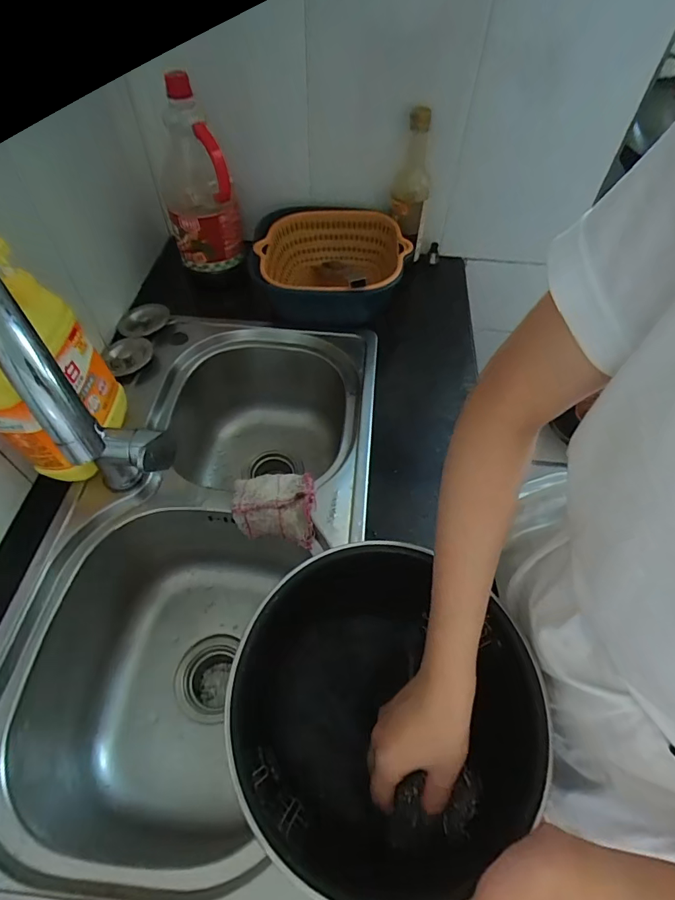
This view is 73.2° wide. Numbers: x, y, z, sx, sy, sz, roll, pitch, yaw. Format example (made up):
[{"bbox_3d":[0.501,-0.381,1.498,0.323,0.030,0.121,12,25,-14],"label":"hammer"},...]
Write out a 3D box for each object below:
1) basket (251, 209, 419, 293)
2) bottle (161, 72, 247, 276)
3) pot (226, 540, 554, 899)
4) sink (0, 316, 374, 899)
[{"bbox_3d":[-0.005,-0.289,0.751,0.230,0.112,0.209,-2,54,-3],"label":"basket"},{"bbox_3d":[-0.207,-0.403,0.670,0.103,0.243,0.085,-8,55,-7],"label":"bottle"},{"bbox_3d":[0.033,0.211,0.373,0.218,0.120,0.224,1,54,-1],"label":"pot"},{"bbox_3d":[-0.161,0.147,0.624,0.360,0.239,0.690,7,54,4],"label":"sink"}]

